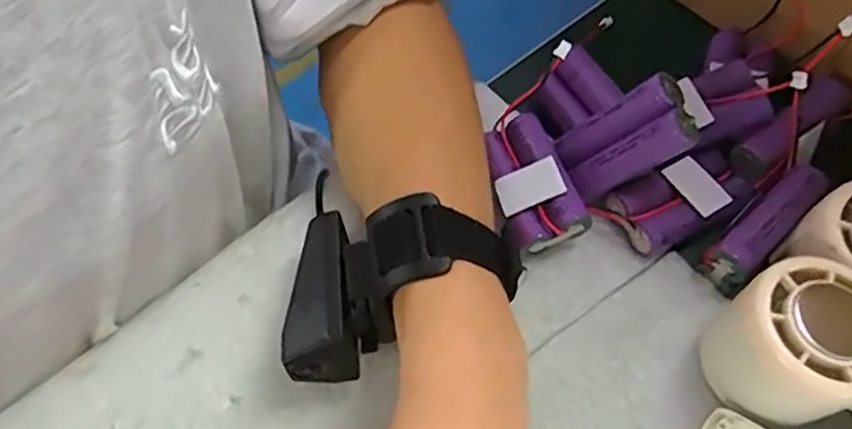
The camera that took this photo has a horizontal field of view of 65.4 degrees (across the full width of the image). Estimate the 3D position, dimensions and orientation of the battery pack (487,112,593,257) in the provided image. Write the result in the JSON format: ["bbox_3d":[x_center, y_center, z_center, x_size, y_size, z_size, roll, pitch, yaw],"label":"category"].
[{"bbox_3d":[0.048,-0.017,0.317,0.035,0.025,0.069,-18,64,-7],"label":"battery pack"}]

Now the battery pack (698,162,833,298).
[{"bbox_3d":[0.153,0.005,0.301,0.019,0.025,0.067,42,85,20],"label":"battery pack"}]

